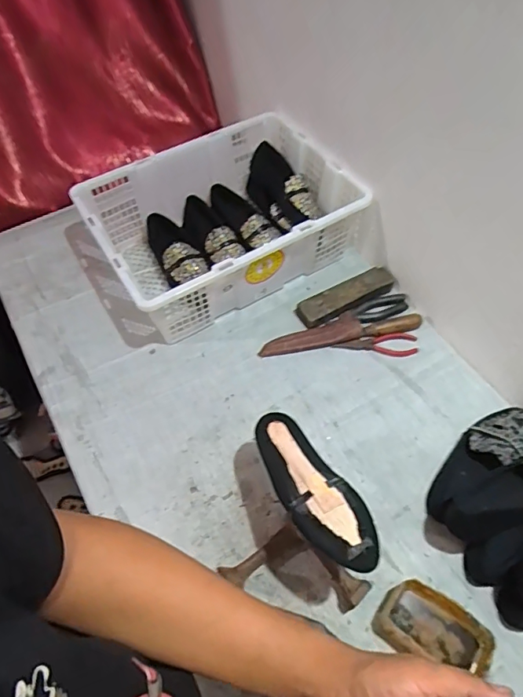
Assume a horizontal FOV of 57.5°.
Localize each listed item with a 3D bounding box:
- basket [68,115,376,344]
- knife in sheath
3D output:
[{"bbox_3d":[-0.071,-0.252,0.957,0.469,0.162,0.351,-28,60,-15],"label":"basket"},{"bbox_3d":[0.145,-0.034,0.890,0.297,0.019,0.053,-10,57,-4],"label":"knife in sheath"}]

